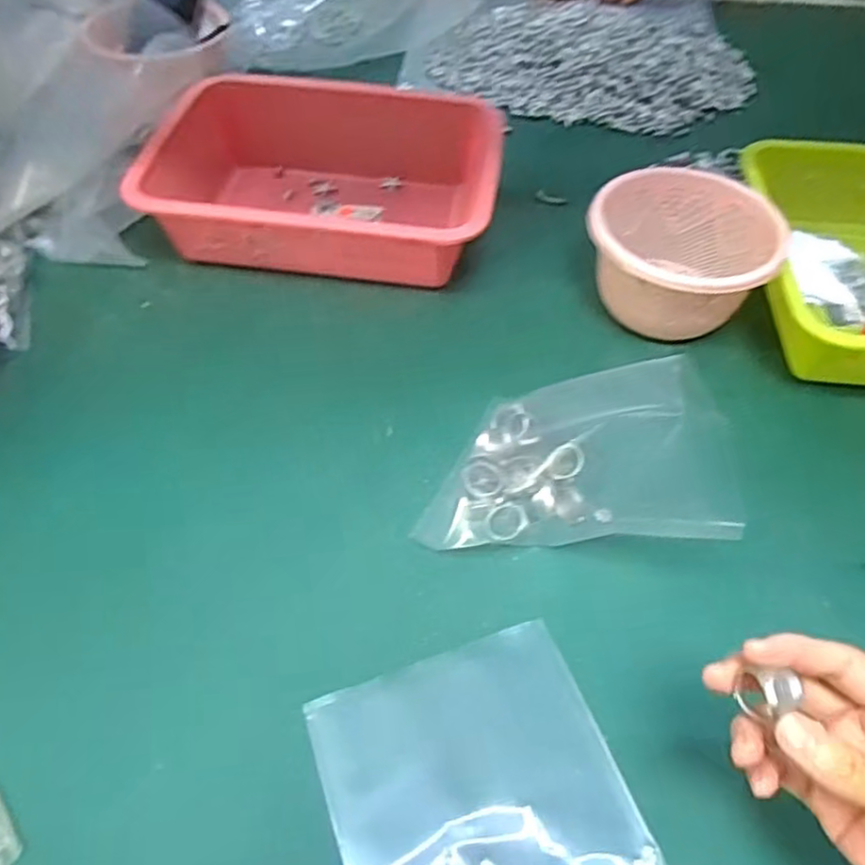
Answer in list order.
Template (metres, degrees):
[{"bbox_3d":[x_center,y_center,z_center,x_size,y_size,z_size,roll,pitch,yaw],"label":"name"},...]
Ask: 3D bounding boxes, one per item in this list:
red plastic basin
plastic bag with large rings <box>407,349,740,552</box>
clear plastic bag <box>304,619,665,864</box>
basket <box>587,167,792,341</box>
[{"bbox_3d":[-0.092,-0.223,0.648,0.301,0.088,0.224,11,53,6],"label":"red plastic basin"},{"bbox_3d":[0.104,0.011,0.501,0.220,0.019,0.150,-3,53,-4],"label":"plastic bag with large rings"},{"bbox_3d":[0.033,0.206,0.358,0.148,0.018,0.197,-15,54,-14],"label":"clear plastic bag"},{"bbox_3d":[0.195,-0.140,0.572,0.133,0.079,0.131,1,53,-1],"label":"basket"}]

